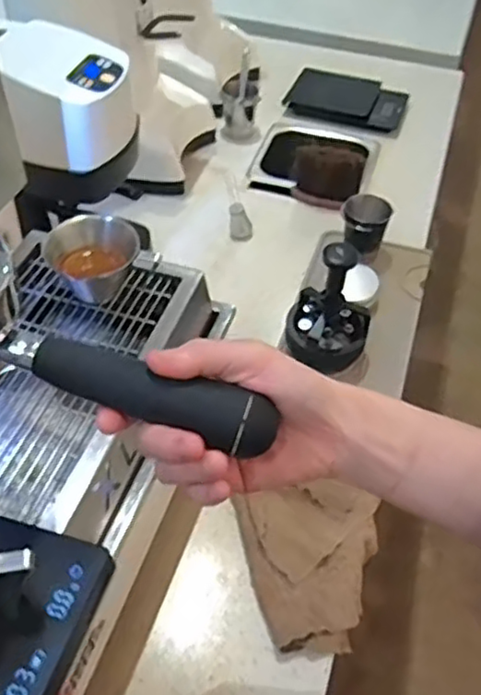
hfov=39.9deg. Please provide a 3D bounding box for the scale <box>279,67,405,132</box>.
[{"bbox_3d":[0.170,-0.407,1.080,0.184,0.027,0.138,16,49,12],"label":"scale"}]

